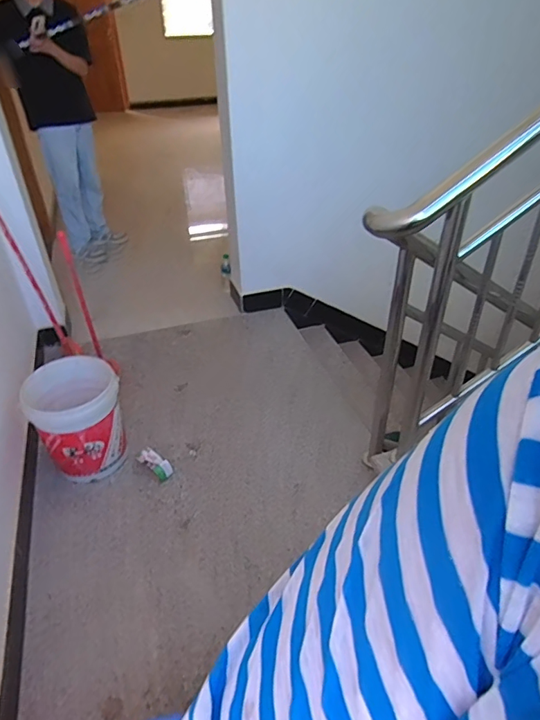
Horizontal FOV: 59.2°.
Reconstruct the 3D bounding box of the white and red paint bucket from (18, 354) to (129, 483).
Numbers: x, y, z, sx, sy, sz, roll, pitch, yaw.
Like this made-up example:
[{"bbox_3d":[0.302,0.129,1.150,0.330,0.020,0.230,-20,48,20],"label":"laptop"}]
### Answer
[{"bbox_3d":[-0.669,0.202,1.661,0.288,0.313,0.320,-19,42,-26],"label":"white and red paint bucket"}]

